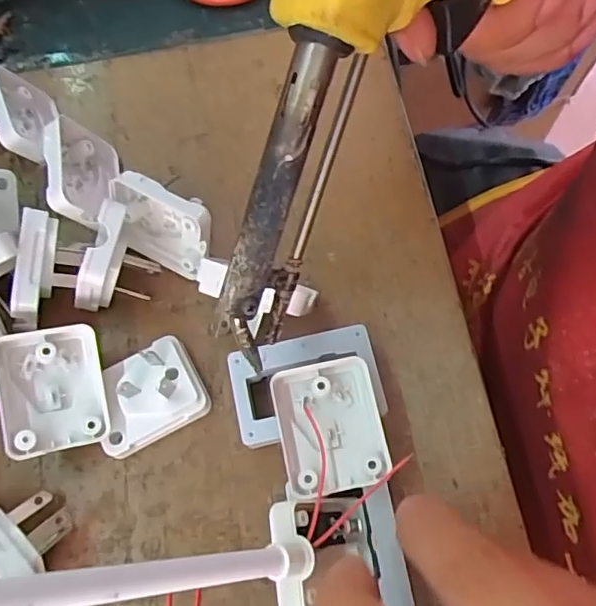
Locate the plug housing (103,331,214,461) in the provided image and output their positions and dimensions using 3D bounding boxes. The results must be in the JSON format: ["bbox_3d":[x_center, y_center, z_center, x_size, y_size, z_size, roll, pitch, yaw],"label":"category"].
[{"bbox_3d":[-0.064,0.040,0.248,0.045,0.018,0.038,-24,71,-5],"label":"plug housing"}]

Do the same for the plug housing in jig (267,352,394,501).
[{"bbox_3d":[0.012,0.048,0.223,0.039,0.012,0.048,-14,69,4],"label":"plug housing in jig"}]

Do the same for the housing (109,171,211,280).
[{"bbox_3d":[-0.061,-0.035,0.263,0.047,0.036,0.022,29,75,12],"label":"housing"}]

